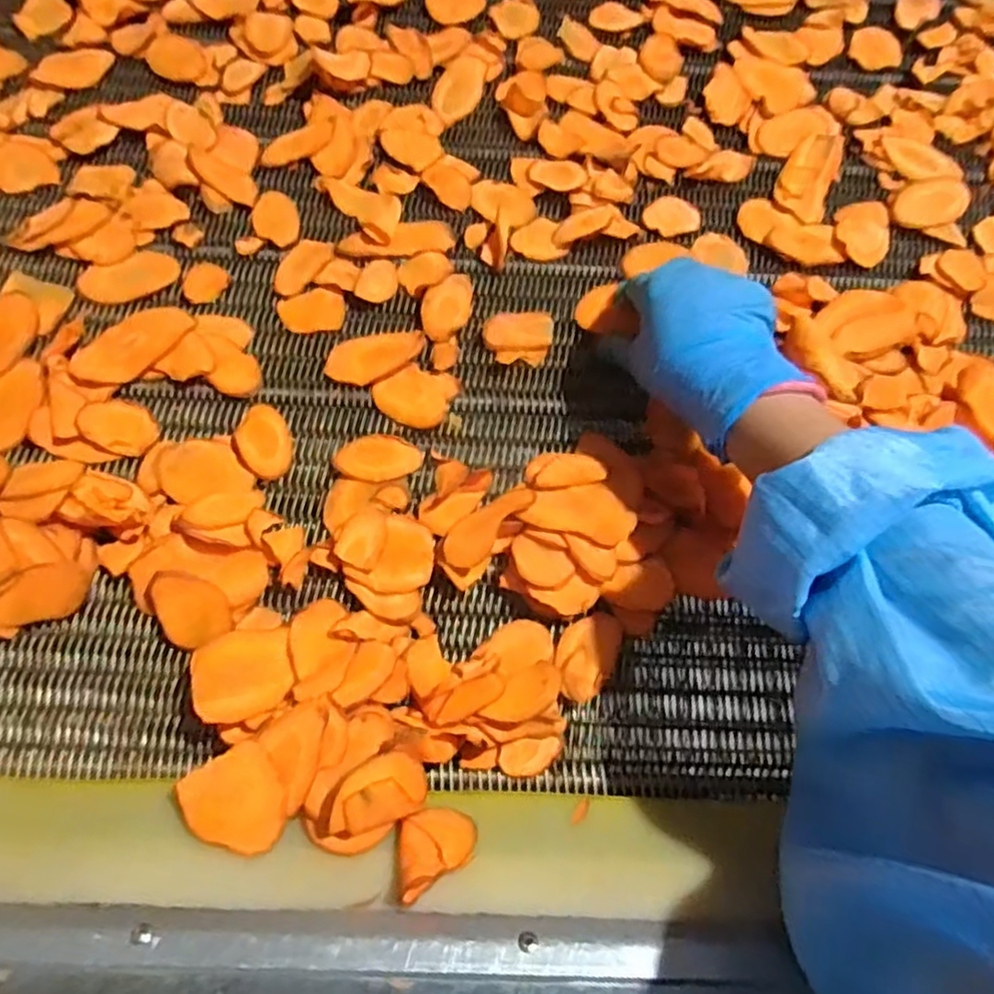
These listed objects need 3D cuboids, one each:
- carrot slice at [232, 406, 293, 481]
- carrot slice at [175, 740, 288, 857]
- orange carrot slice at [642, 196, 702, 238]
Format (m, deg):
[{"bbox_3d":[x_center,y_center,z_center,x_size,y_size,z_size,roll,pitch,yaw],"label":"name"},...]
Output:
[{"bbox_3d":[-0.145,-0.035,0.432,0.032,0.006,0.048,-25,69,-13],"label":"carrot slice"},{"bbox_3d":[-0.122,0.145,0.325,0.041,0.006,0.048,-32,71,-16],"label":"carrot slice"},{"bbox_3d":[0.133,-0.213,0.526,0.040,0.004,0.039,1,66,-2],"label":"orange carrot slice"}]

